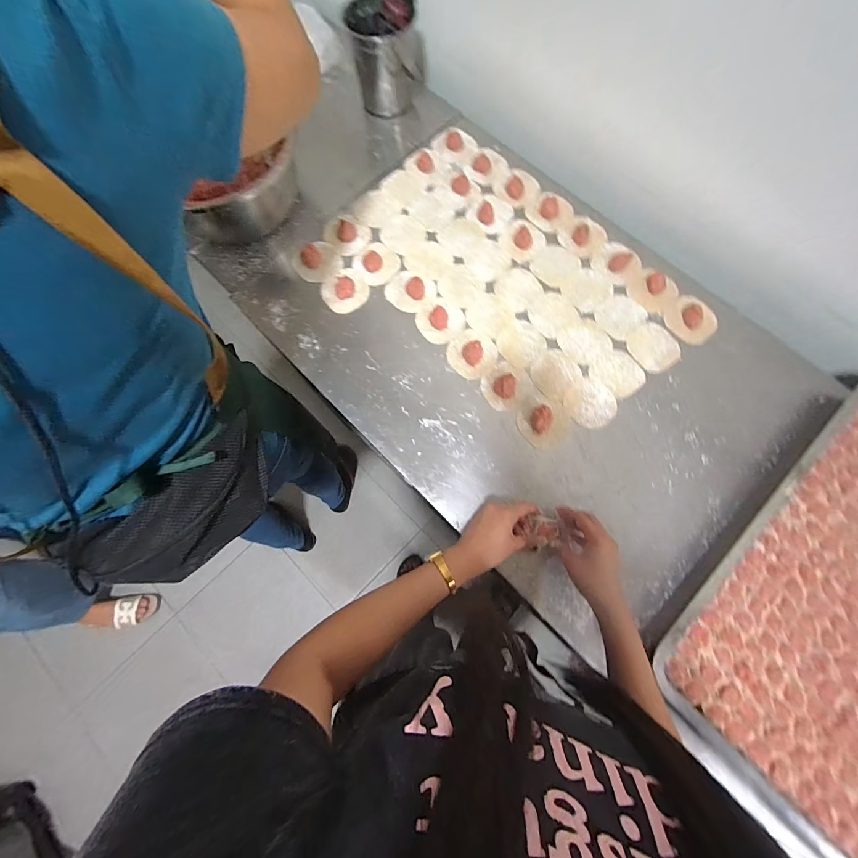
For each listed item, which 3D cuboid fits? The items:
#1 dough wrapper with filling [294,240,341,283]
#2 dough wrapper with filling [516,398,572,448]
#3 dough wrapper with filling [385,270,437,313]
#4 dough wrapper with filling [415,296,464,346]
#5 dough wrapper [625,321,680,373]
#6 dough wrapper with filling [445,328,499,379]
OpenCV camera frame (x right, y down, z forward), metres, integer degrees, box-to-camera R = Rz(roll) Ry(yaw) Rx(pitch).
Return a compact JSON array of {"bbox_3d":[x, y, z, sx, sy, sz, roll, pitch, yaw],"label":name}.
[{"bbox_3d":[-0.203,-0.307,0.657,0.081,0.016,0.088,0,76,1],"label":"dough wrapper with filling"},{"bbox_3d":[0.185,-0.014,0.575,0.080,0.017,0.077,0,76,1],"label":"dough wrapper with filling"},{"bbox_3d":[-0.034,-0.251,0.644,0.081,0.013,0.079,0,76,1],"label":"dough wrapper with filling"},{"bbox_3d":[0.020,-0.192,0.631,0.081,0.015,0.075,0,76,1],"label":"dough wrapper with filling"},{"bbox_3d":[0.381,-0.138,0.618,0.079,0.006,0.084,-35,73,-7],"label":"dough wrapper"},{"bbox_3d":[0.072,-0.132,0.613,0.083,0.023,0.082,40,80,10],"label":"dough wrapper with filling"}]

